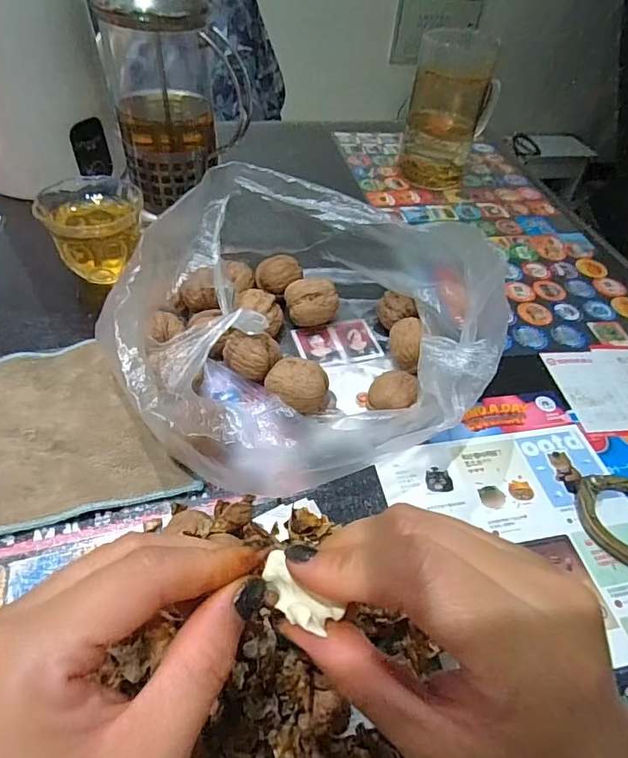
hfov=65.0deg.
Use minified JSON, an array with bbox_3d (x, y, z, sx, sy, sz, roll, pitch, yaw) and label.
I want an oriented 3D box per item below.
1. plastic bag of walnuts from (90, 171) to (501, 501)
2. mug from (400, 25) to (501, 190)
[{"bbox_3d":[-0.011,-0.032,0.318,0.212,0.106,0.218,-26,56,-28],"label":"plastic bag of walnuts"},{"bbox_3d":[0.148,-0.295,0.550,0.072,0.144,0.069,-19,52,-23],"label":"mug"}]

